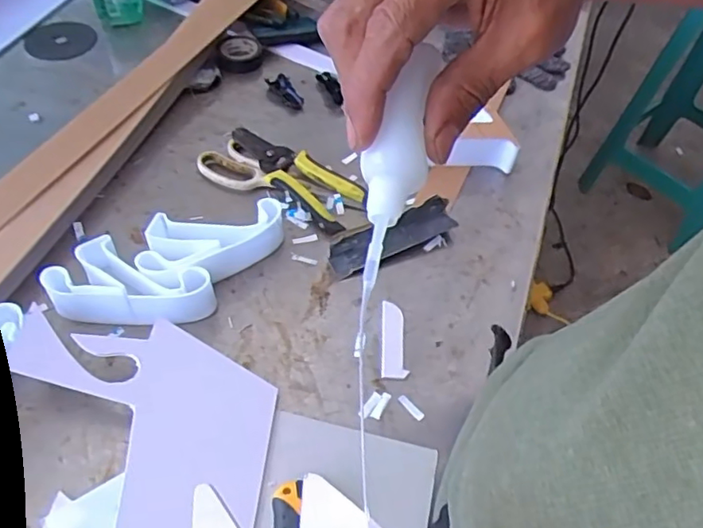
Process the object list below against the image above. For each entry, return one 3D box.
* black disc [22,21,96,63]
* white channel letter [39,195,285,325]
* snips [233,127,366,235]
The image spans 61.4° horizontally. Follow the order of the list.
[{"bbox_3d":[-0.385,-0.296,0.787,0.086,0.006,0.086,2,51,-3],"label":"black disc"},{"bbox_3d":[-0.159,-0.002,0.539,0.104,0.042,0.199,39,58,24],"label":"white channel letter"},{"bbox_3d":[-0.063,-0.093,0.629,0.164,0.024,0.059,33,56,20],"label":"snips"}]

